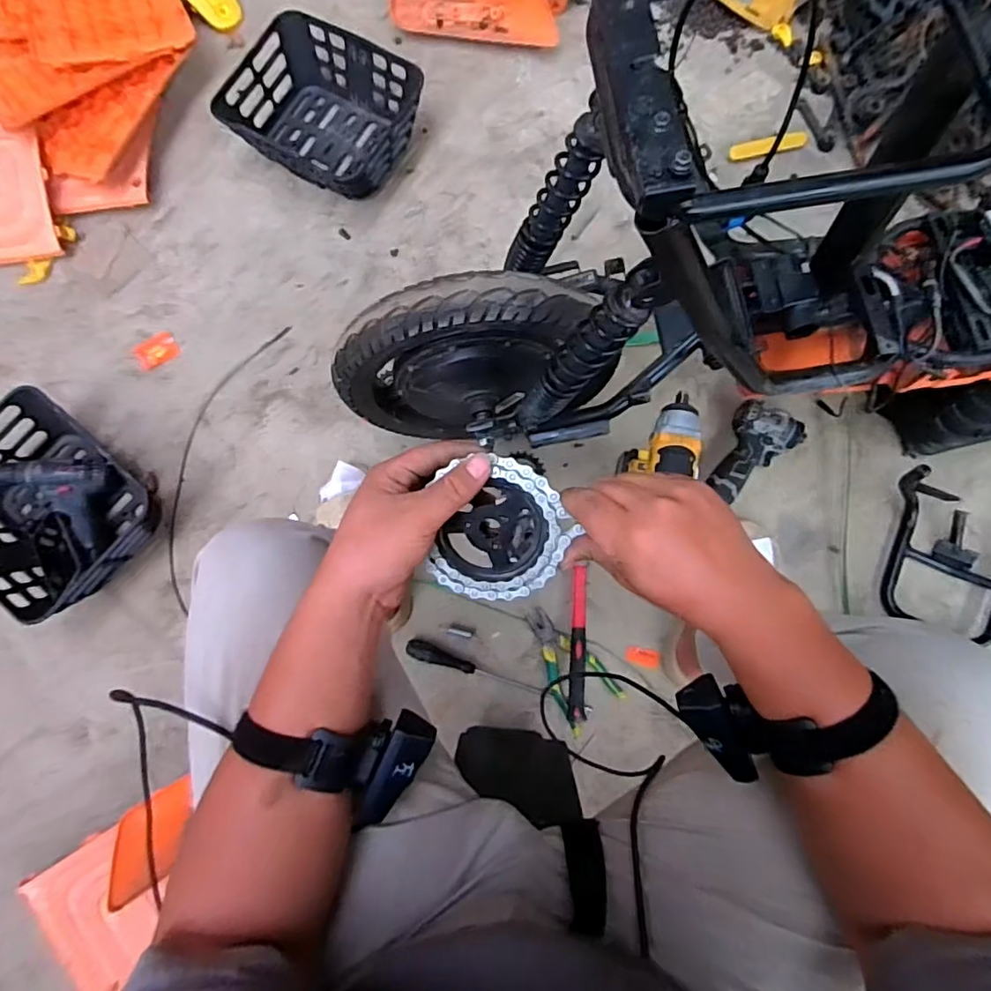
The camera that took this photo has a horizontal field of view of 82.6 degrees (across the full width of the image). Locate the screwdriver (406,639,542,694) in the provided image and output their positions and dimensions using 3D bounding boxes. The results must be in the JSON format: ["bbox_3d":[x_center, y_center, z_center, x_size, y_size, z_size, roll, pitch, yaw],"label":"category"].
[{"bbox_3d":[-0.028,0.284,0.913,0.239,0.033,0.026,19,83,5],"label":"screwdriver"}]

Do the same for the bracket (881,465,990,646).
[{"bbox_3d":[0.714,0.111,0.857,0.284,0.148,0.205,20,83,6],"label":"bracket"}]

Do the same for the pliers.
[{"bbox_3d":[0.109,0.273,0.900,0.098,0.027,0.194,-37,82,-3],"label":"pliers"}]

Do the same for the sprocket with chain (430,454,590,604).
[{"bbox_3d":[0.006,0.025,0.403,0.097,0.015,0.103,8,108,6],"label":"sprocket with chain"}]

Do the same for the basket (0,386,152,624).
[{"bbox_3d":[-0.755,0.014,0.962,0.328,0.143,0.287,34,85,7],"label":"basket"}]

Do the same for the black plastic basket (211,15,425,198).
[{"bbox_3d":[-0.333,-0.736,1.071,0.335,0.109,0.284,26,84,6],"label":"black plastic basket"}]

